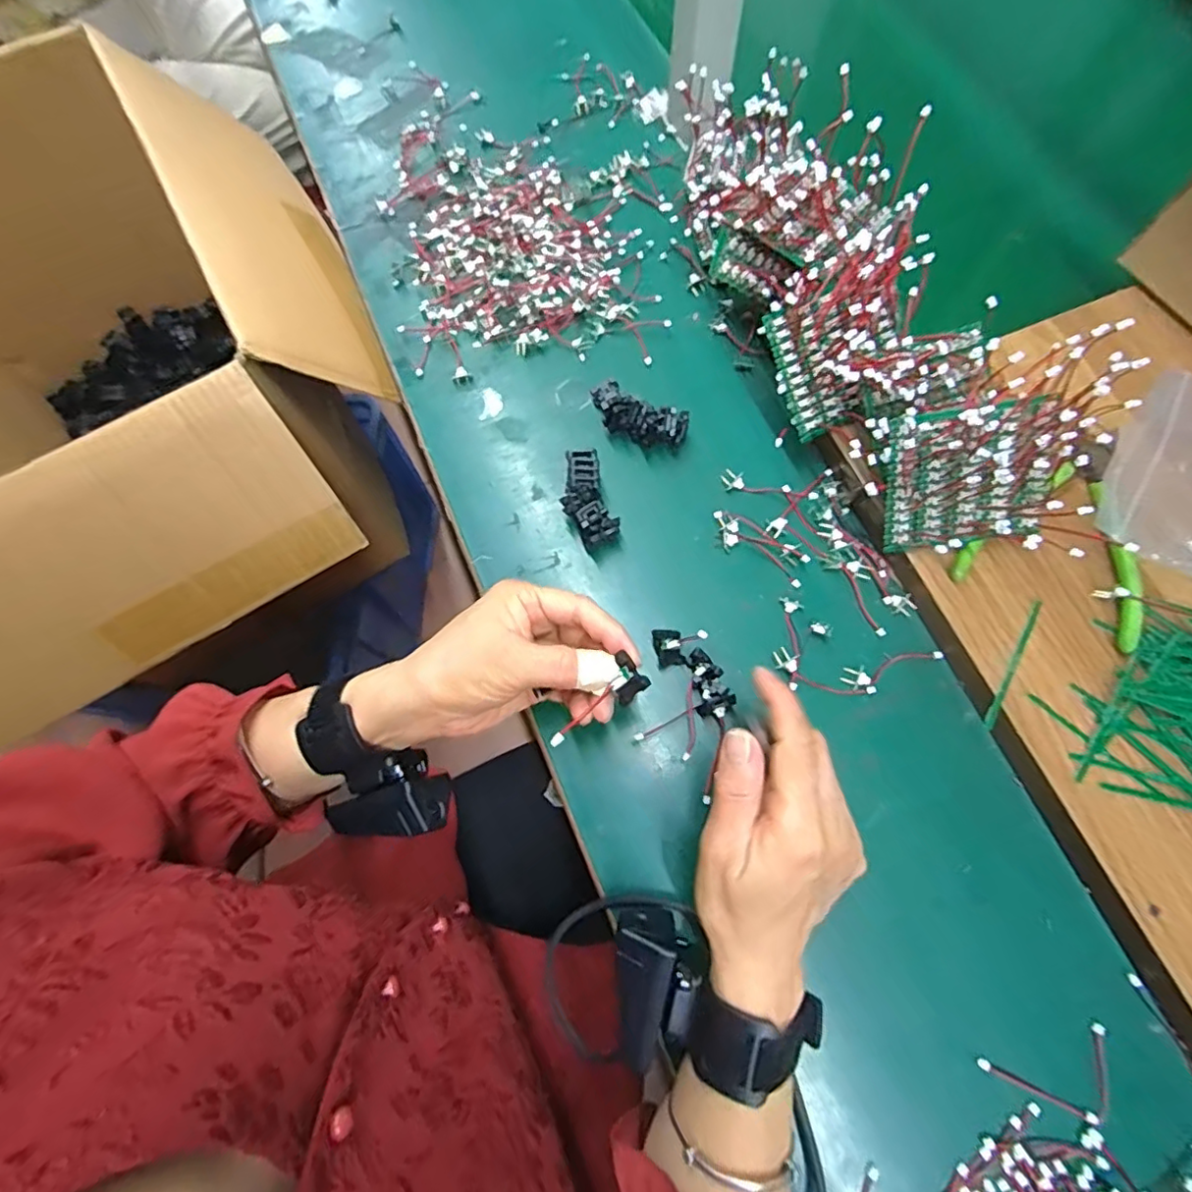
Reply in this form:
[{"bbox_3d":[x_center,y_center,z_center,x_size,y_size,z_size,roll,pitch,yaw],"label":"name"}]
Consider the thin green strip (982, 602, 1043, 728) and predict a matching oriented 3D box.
[{"bbox_3d":[0.246,0.039,0.346,0.005,0.004,0.084,29,78,9],"label":"thin green strip"}]

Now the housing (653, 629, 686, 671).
[{"bbox_3d":[0.047,0.033,0.381,0.018,0.012,0.024,-12,72,-2],"label":"housing"}]

